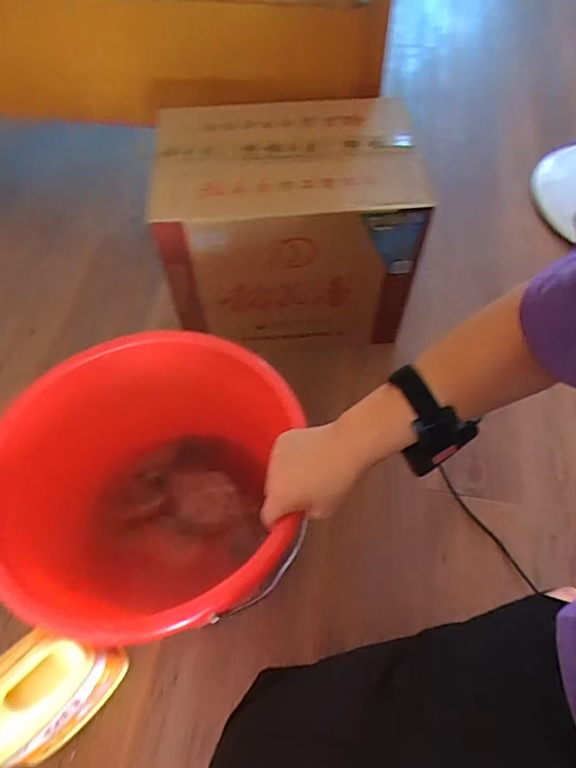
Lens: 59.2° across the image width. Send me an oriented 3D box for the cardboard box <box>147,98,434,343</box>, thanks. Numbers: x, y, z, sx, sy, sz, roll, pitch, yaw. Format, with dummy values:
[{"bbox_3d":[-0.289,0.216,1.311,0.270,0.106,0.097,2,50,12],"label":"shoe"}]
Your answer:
[{"bbox_3d":[0.009,-0.257,0.836,0.397,0.283,0.280,0,58,1],"label":"cardboard box"}]

